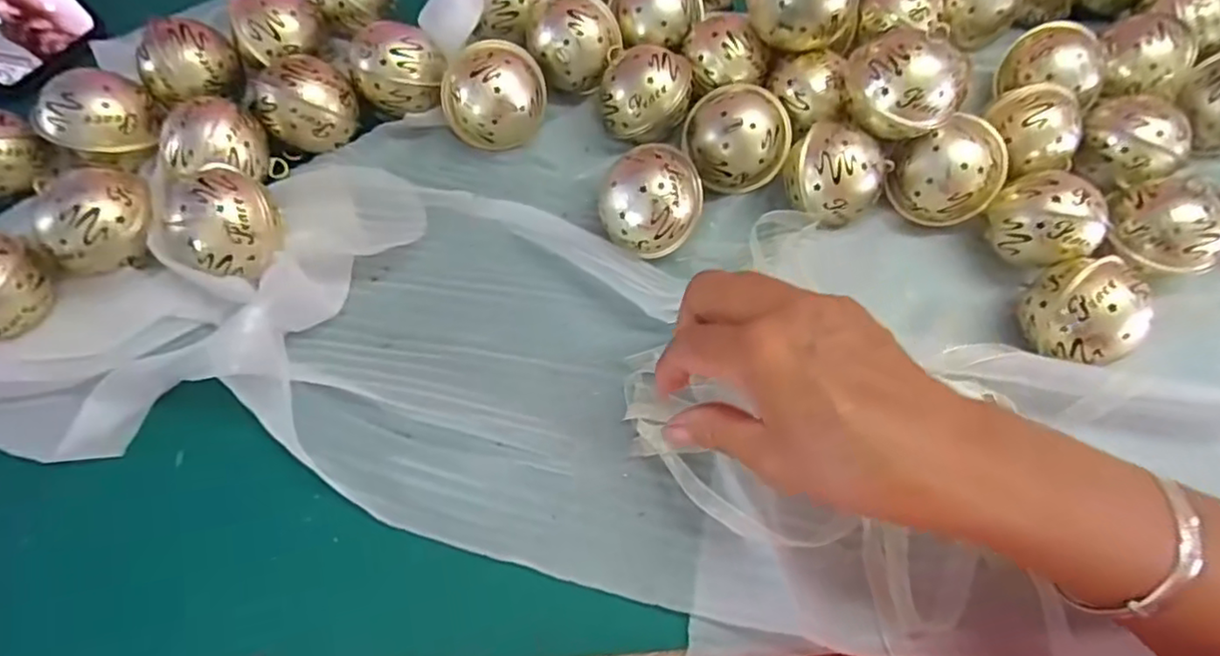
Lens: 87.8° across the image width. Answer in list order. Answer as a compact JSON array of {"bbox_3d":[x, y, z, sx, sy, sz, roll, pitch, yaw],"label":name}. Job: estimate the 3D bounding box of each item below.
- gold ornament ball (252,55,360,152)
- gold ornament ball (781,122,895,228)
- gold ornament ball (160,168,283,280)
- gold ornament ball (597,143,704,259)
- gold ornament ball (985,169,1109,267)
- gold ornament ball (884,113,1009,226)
[{"bbox_3d":[-0.172,-0.127,0.367,0.050,0.042,0.044,-33,71,-14],"label":"gold ornament ball"},{"bbox_3d":[0.124,-0.083,0.357,0.053,0.045,0.047,26,69,10],"label":"gold ornament ball"},{"bbox_3d":[-0.197,-0.050,0.330,0.046,0.049,0.049,33,70,13],"label":"gold ornament ball"},{"bbox_3d":[0.022,-0.069,0.348,0.055,0.043,0.053,0,67,-1],"label":"gold ornament ball"},{"bbox_3d":[0.233,-0.056,0.345,0.042,0.047,0.052,-33,71,-14],"label":"gold ornament ball"},{"bbox_3d":[0.192,-0.086,0.362,0.057,0.046,0.050,-28,70,-12],"label":"gold ornament ball"}]

